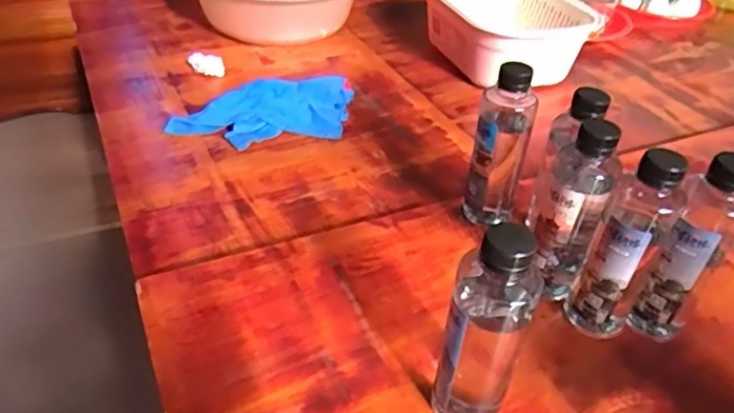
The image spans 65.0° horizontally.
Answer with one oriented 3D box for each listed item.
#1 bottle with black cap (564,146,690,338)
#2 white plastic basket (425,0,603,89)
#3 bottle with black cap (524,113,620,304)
[{"bbox_3d":[0.214,0.034,0.482,0.049,0.181,0.047,23,42,24],"label":"bottle with black cap"},{"bbox_3d":[0.236,-0.302,0.977,0.220,0.119,0.255,-11,41,-18],"label":"white plastic basket"},{"bbox_3d":[0.177,0.006,0.510,0.056,0.173,0.047,18,40,19],"label":"bottle with black cap"}]

